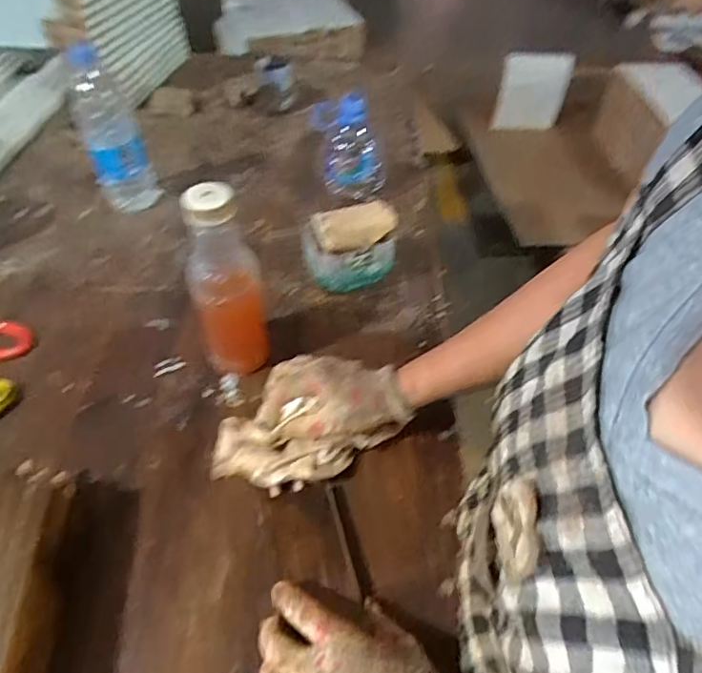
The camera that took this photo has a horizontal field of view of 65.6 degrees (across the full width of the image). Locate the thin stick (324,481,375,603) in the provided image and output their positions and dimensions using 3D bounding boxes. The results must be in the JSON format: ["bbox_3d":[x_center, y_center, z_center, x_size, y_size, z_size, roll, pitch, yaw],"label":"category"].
[{"bbox_3d":[-0.001,0.172,0.465,0.015,0.009,0.098,-12,49,-12],"label":"thin stick"}]

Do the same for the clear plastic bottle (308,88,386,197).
[{"bbox_3d":[-0.002,-0.266,0.772,0.103,0.136,0.070,-2,49,-3],"label":"clear plastic bottle"}]

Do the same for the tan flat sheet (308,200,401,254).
[{"bbox_3d":[0.006,-0.131,0.637,0.098,0.024,0.049,-13,50,-13],"label":"tan flat sheet"}]

